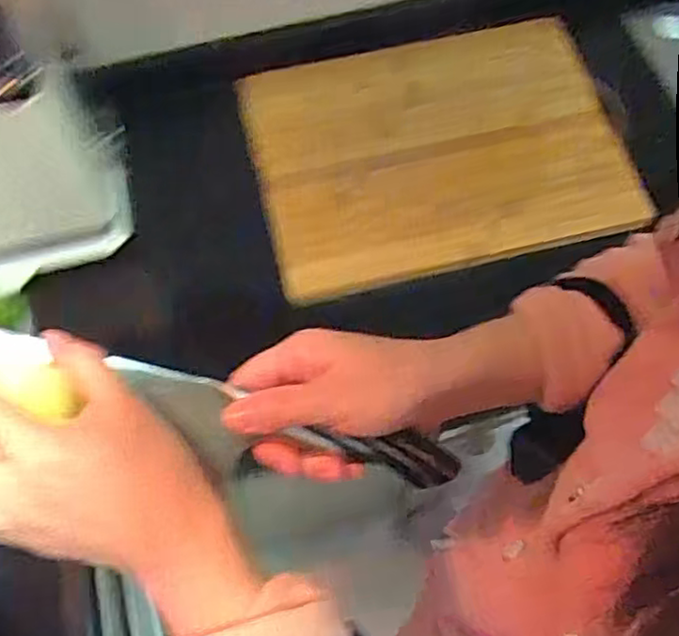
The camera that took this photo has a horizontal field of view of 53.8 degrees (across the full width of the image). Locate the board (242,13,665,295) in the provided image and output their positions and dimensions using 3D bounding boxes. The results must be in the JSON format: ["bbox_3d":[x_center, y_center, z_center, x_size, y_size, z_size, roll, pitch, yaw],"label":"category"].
[{"bbox_3d":[0.106,-0.200,0.759,0.397,0.022,0.307,-12,66,-5],"label":"board"}]

